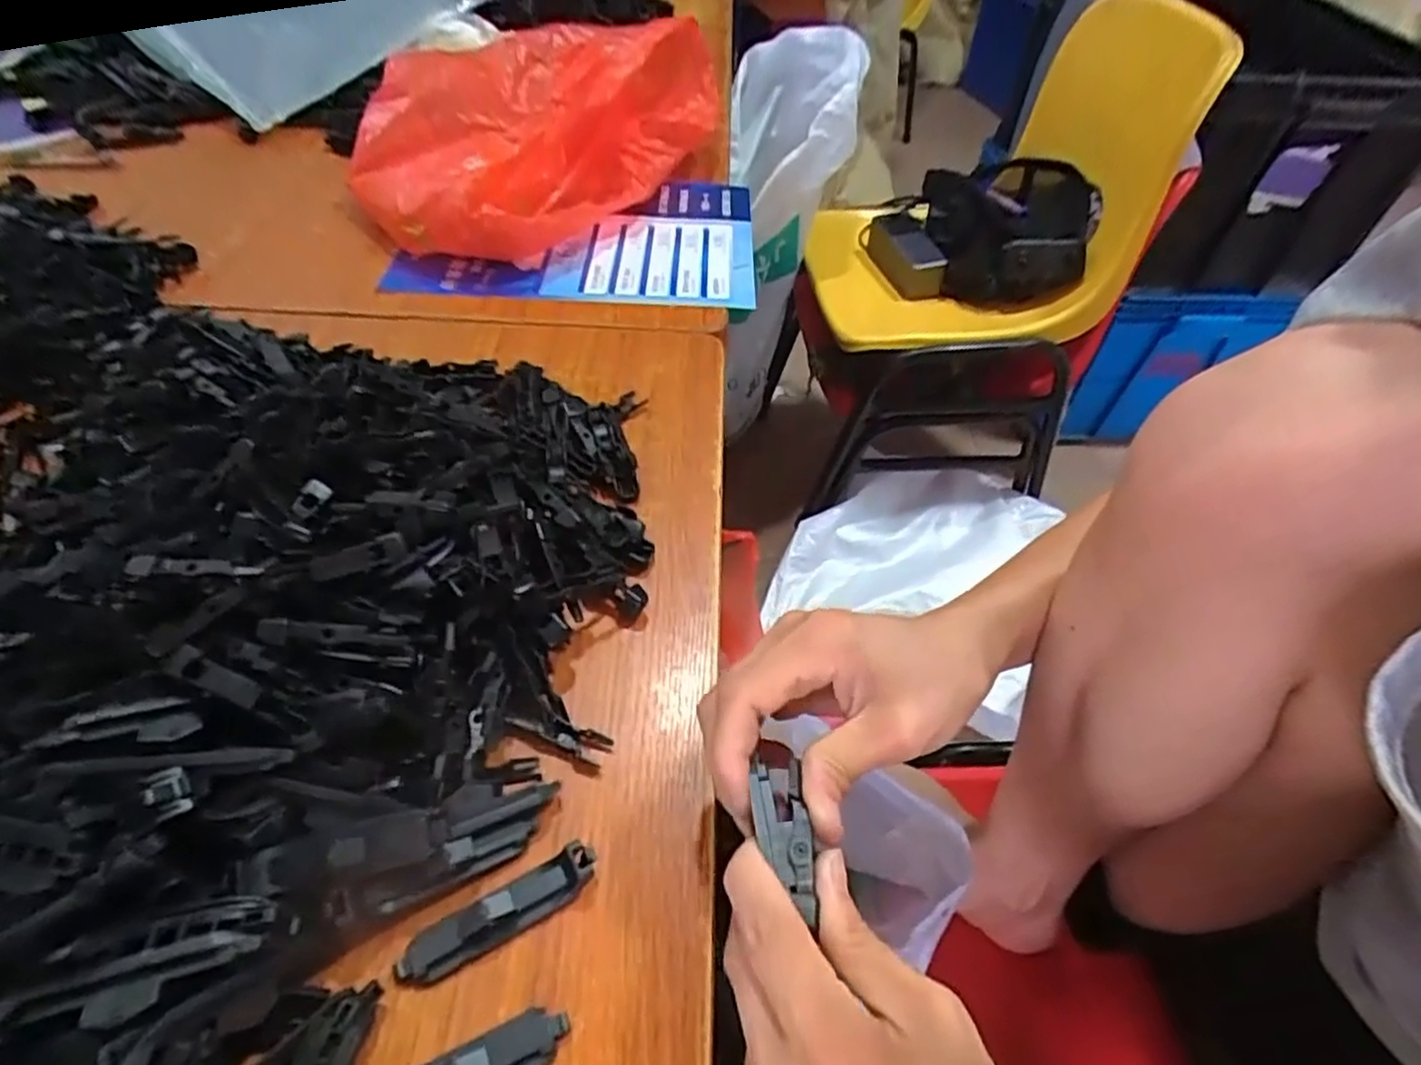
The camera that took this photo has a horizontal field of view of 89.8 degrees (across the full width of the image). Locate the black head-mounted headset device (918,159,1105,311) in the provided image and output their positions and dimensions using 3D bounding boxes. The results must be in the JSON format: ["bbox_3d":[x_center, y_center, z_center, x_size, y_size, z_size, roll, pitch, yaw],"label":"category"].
[{"bbox_3d":[0.399,-0.420,0.968,0.192,0.102,0.269,2,49,-2],"label":"black head-mounted headset device"}]

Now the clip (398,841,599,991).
[{"bbox_3d":[-0.079,0.143,0.267,0.076,0.017,0.018,-23,56,-20],"label":"clip"}]

